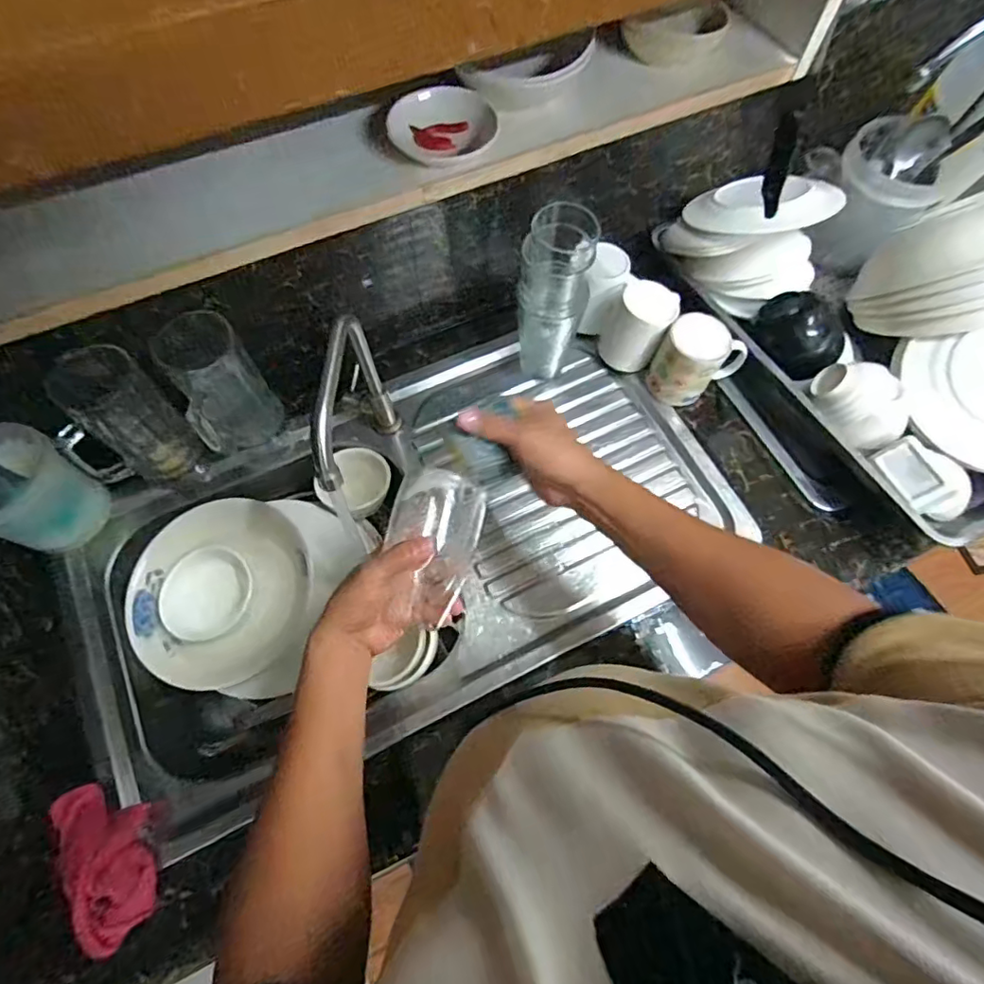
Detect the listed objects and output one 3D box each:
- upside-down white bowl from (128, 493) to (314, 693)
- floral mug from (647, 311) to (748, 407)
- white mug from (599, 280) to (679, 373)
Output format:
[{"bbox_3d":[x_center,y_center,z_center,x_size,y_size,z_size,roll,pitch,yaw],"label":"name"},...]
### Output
[{"bbox_3d":[-0.323,0.117,0.668,0.210,0.061,0.207,0,67,-1],"label":"upside-down white bowl"},{"bbox_3d":[0.273,-0.175,0.743,0.095,0.113,0.083,-36,72,-15],"label":"floral mug"},{"bbox_3d":[0.193,-0.224,0.771,0.089,0.108,0.086,0,67,-1],"label":"white mug"}]

